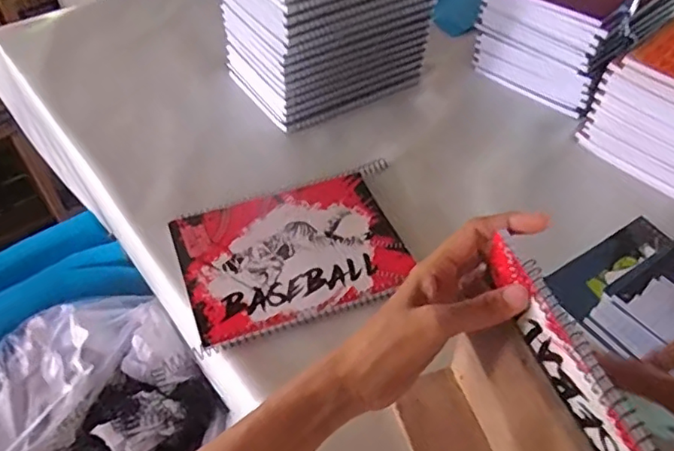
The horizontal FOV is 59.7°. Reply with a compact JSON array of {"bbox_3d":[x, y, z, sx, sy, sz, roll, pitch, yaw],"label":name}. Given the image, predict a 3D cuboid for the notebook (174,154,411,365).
[{"bbox_3d":[-0.040,0.020,0.547,0.202,0.009,0.159,-15,49,-13],"label":"notebook"}]

